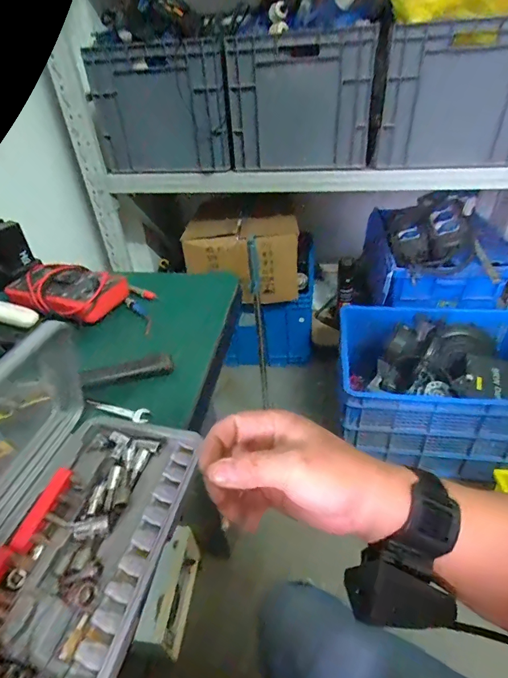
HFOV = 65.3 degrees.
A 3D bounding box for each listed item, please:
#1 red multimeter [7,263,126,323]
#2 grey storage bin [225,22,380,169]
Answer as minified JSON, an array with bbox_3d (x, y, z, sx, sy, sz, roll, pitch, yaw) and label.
[{"bbox_3d":[-0.284,-0.075,0.590,0.185,0.038,0.102,12,41,21],"label":"red multimeter"},{"bbox_3d":[0.140,-0.709,1.195,0.403,0.330,0.290,2,39,9],"label":"grey storage bin"}]

